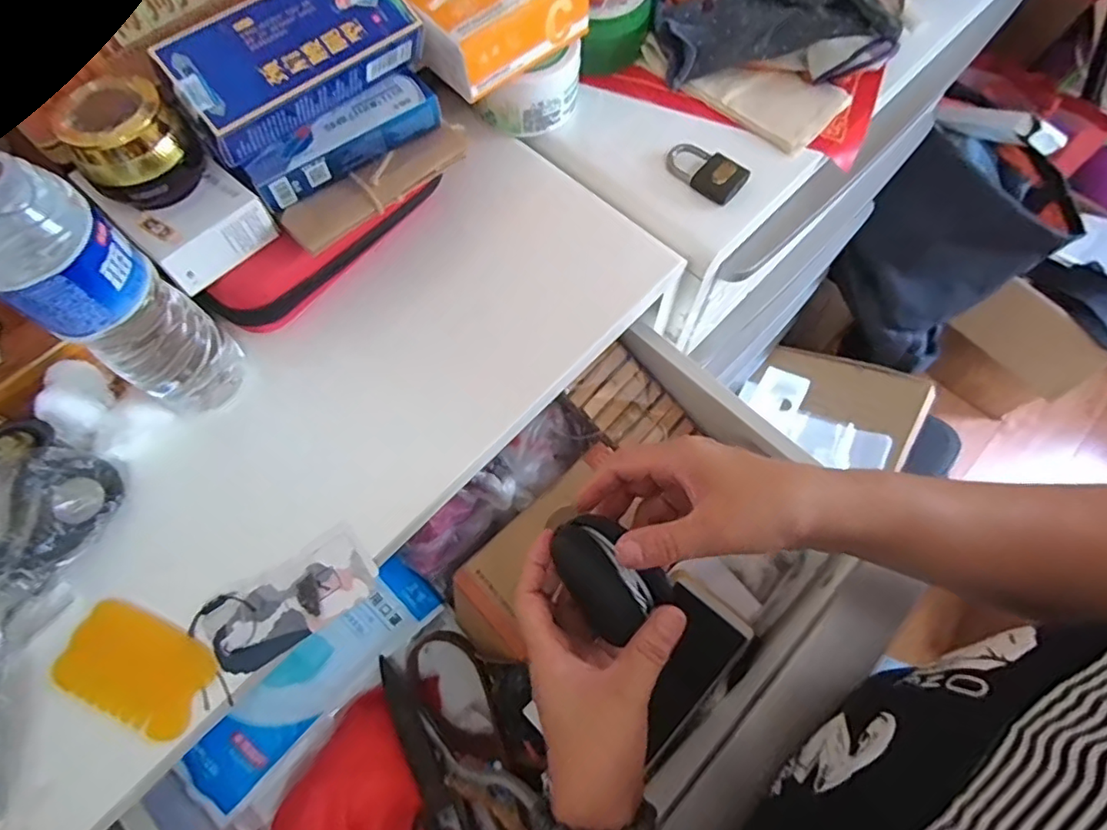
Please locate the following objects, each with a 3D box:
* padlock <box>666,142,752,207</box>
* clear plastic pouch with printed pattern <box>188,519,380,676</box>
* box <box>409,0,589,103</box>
[{"bbox_3d":[0.128,-0.208,0.495,0.069,0.015,0.038,39,73,15],"label":"padlock"},{"bbox_3d":[-0.165,0.116,0.373,0.103,0.013,0.053,-34,71,-12],"label":"clear plastic pouch with printed pattern"},{"bbox_3d":[-0.044,-0.305,0.447,0.121,0.052,0.081,-39,73,-14],"label":"box"}]

